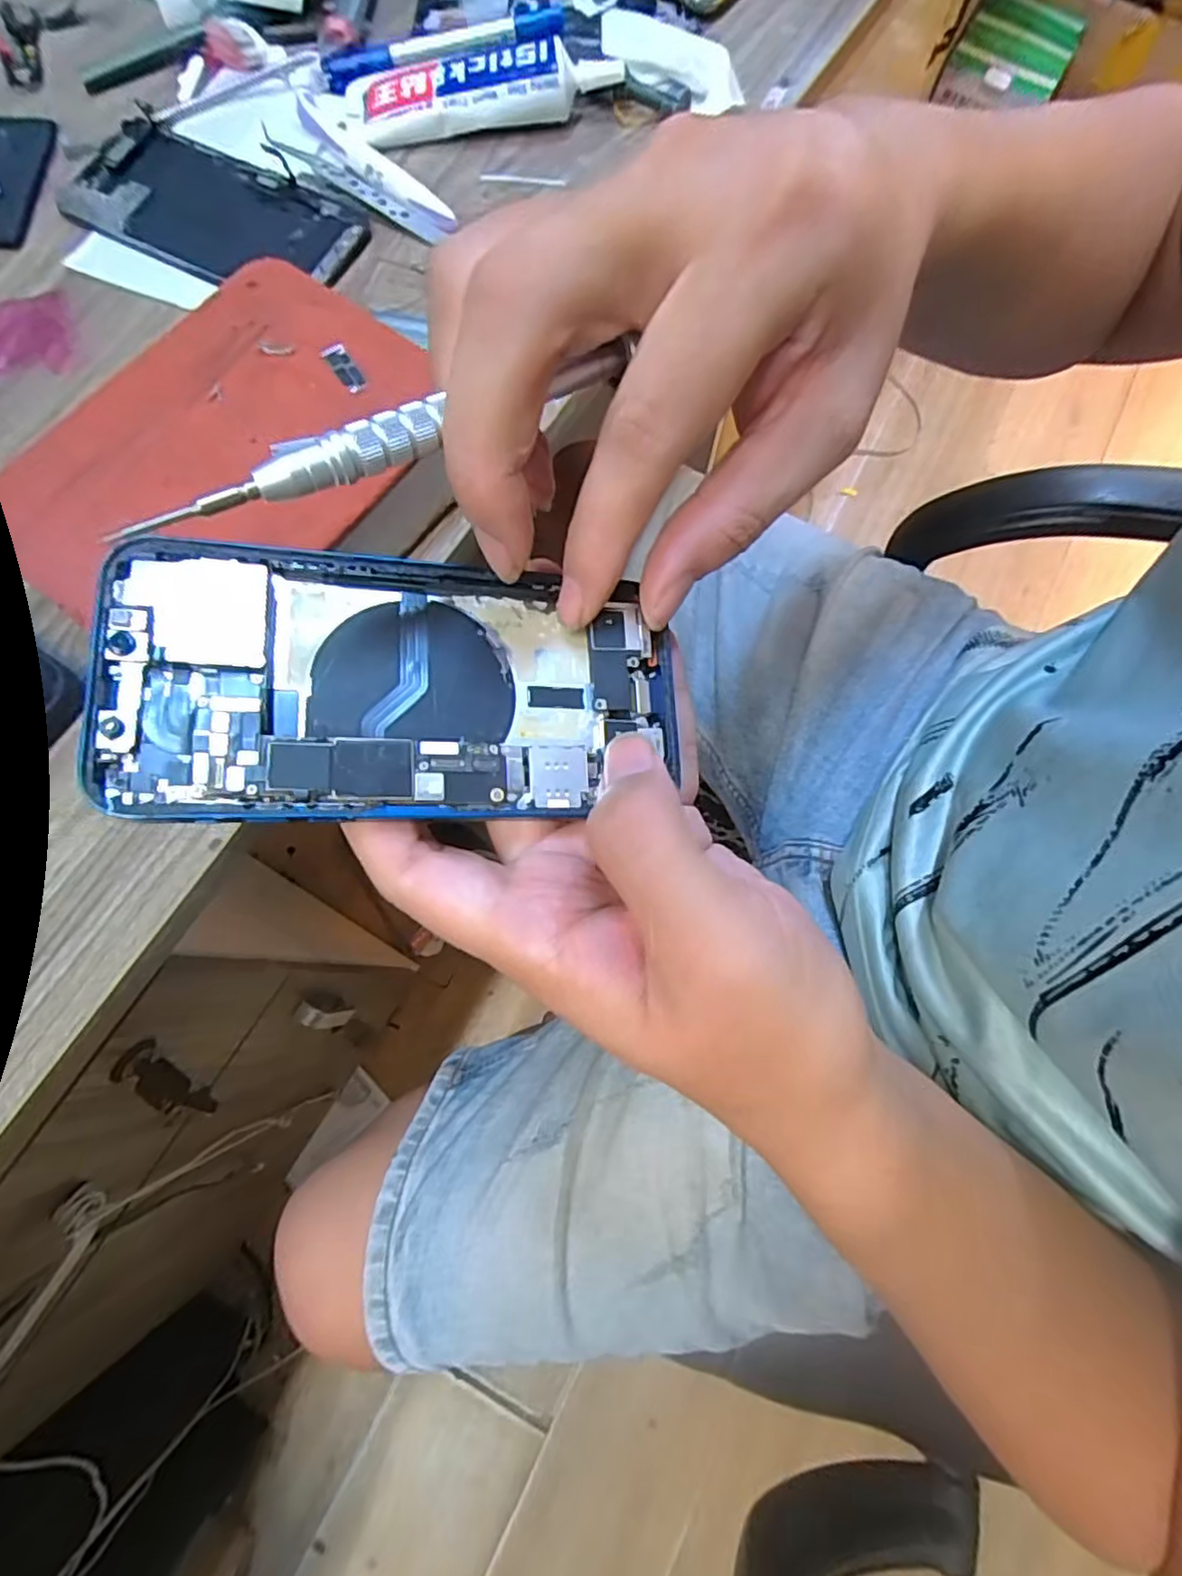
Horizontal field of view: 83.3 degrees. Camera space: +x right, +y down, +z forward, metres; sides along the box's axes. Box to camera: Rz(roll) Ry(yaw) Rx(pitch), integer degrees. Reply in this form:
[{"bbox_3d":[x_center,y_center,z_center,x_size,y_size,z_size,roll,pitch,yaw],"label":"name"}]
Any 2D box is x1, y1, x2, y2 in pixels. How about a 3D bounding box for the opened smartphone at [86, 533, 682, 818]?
[{"bbox_3d":[-0.048,-0.026,0.177,0.145,0.009,0.070,1,76,-16],"label":"opened smartphone"}]

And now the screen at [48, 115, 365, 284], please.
[{"bbox_3d":[-0.186,-0.282,0.325,0.146,0.006,0.070,29,76,7],"label":"screen"}]

